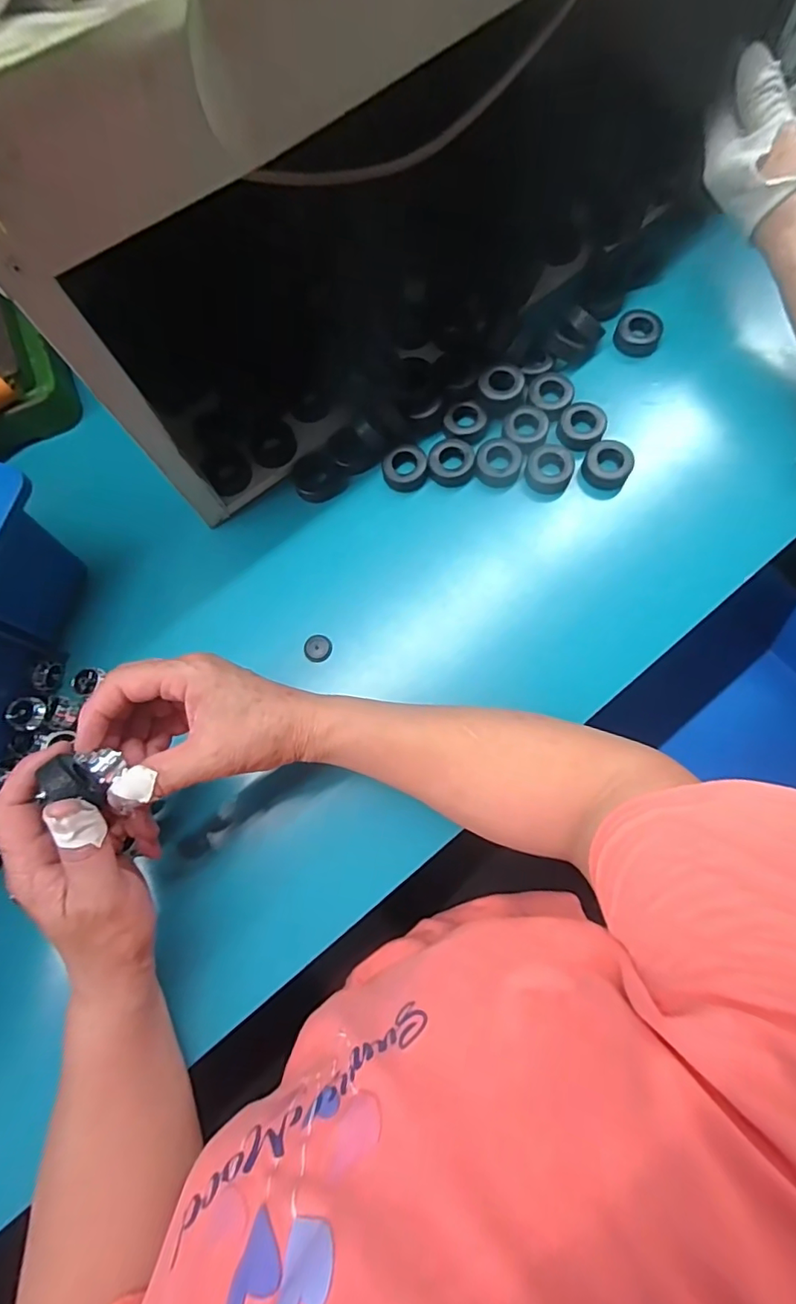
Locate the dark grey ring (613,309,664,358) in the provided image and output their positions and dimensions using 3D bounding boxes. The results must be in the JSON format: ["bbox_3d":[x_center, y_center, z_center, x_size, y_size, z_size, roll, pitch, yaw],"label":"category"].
[{"bbox_3d":[0.207,-0.276,0.456,0.037,0.012,0.036,0,76,1],"label":"dark grey ring"}]

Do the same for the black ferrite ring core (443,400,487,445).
[{"bbox_3d":[0.057,-0.192,0.439,0.036,0.008,0.031,23,77,6],"label":"black ferrite ring core"}]

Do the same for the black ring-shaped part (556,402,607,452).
[{"bbox_3d":[0.150,-0.183,0.433,0.036,0.012,0.036,0,76,1],"label":"black ring-shaped part"}]

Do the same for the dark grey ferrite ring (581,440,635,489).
[{"bbox_3d":[0.167,-0.149,0.421,0.036,0.017,0.032,28,78,7],"label":"dark grey ferrite ring"}]

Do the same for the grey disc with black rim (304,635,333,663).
[{"bbox_3d":[-0.061,-0.003,0.407,0.020,0.006,0.021,0,76,1],"label":"grey disc with black rim"}]

